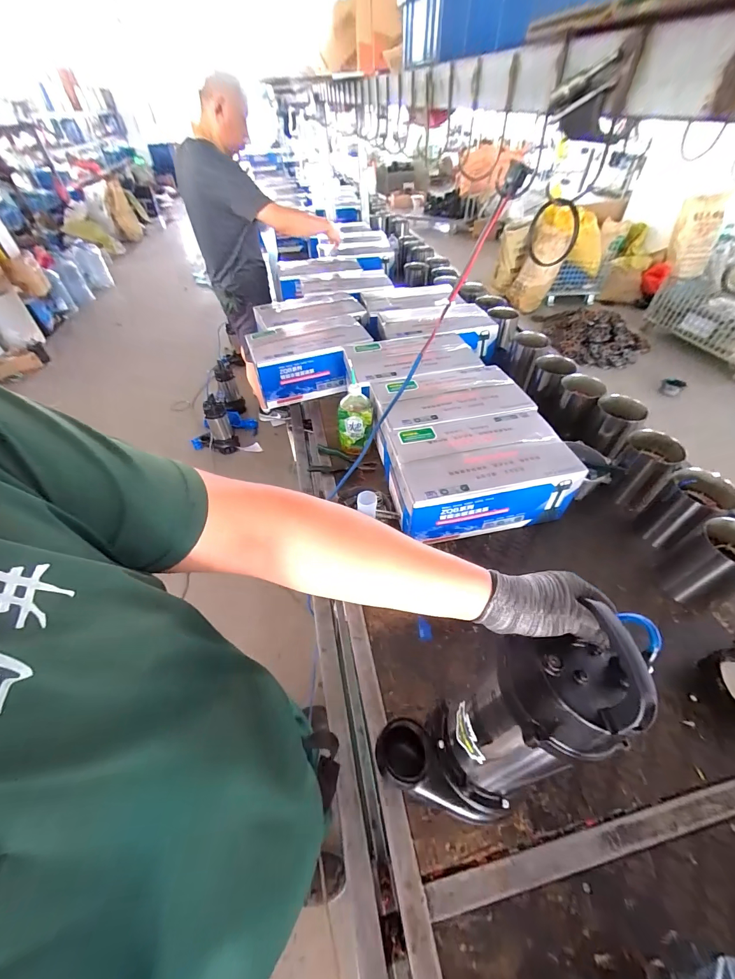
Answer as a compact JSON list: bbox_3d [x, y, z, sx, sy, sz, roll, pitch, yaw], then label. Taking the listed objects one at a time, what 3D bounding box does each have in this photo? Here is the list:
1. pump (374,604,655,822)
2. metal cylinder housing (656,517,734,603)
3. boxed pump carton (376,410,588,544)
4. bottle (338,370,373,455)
[{"bbox_3d":[0.156,0.278,0.401,0.134,0.354,0.126,5,43,-27],"label":"pump"},{"bbox_3d":[0.704,0.156,0.724,0.108,0.160,0.127,-24,52,-19],"label":"metal cylinder housing"},{"bbox_3d":[0.264,-0.043,0.881,0.407,0.161,0.258,-8,48,-6],"label":"boxed pump carton"},{"bbox_3d":[-0.035,-0.192,1.006,0.098,0.204,0.073,-5,48,-3],"label":"bottle"}]

